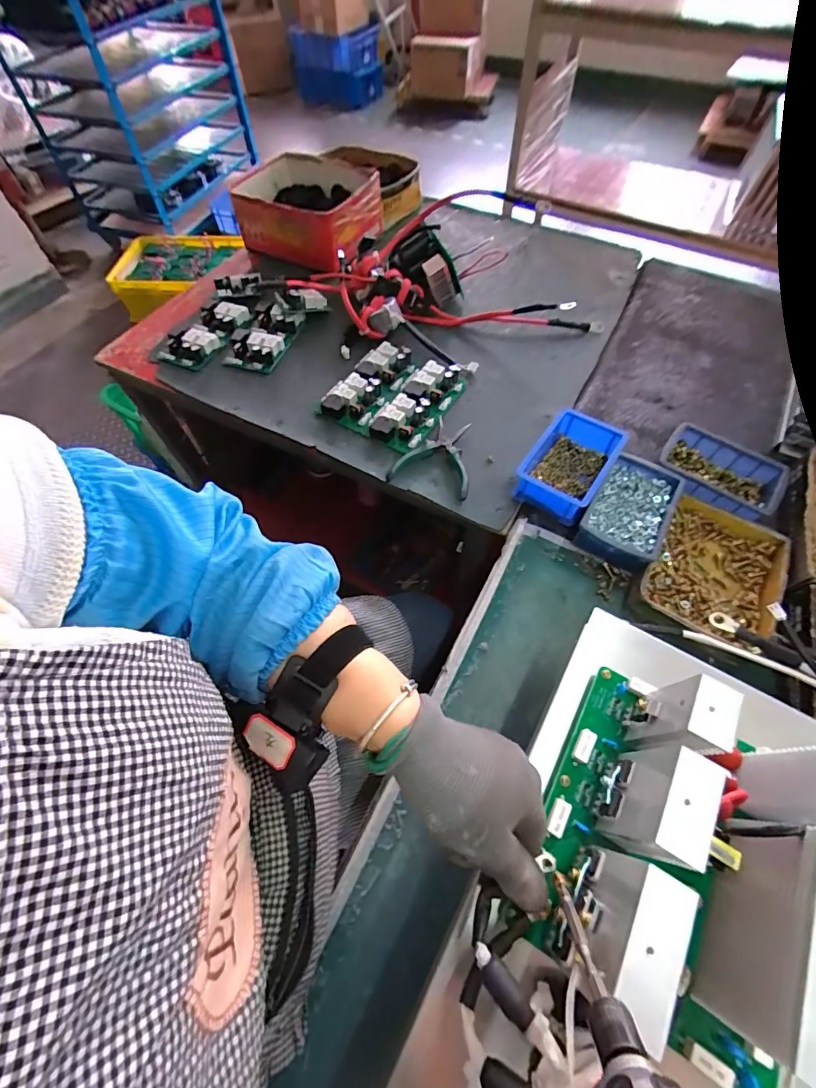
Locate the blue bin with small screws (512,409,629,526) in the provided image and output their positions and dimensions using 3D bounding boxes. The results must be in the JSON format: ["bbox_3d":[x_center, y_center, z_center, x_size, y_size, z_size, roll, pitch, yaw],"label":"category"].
[{"bbox_3d":[0.221,-0.109,0.596,0.098,0.058,0.148,32,64,16],"label":"blue bin with small screws"}]

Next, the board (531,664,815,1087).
[{"bbox_3d":[0.169,0.184,0.261,0.141,0.092,0.178,29,64,14],"label":"board"}]

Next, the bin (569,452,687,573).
[{"bbox_3d":[0.283,-0.041,0.559,0.092,0.050,0.141,29,64,14],"label":"bin"}]

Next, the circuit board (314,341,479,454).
[{"bbox_3d":[-0.015,-0.254,0.697,0.177,0.026,0.211,26,63,13],"label":"circuit board"}]

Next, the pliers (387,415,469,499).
[{"bbox_3d":[0.049,-0.135,0.628,0.115,0.020,0.143,19,62,9],"label":"pliers"}]

